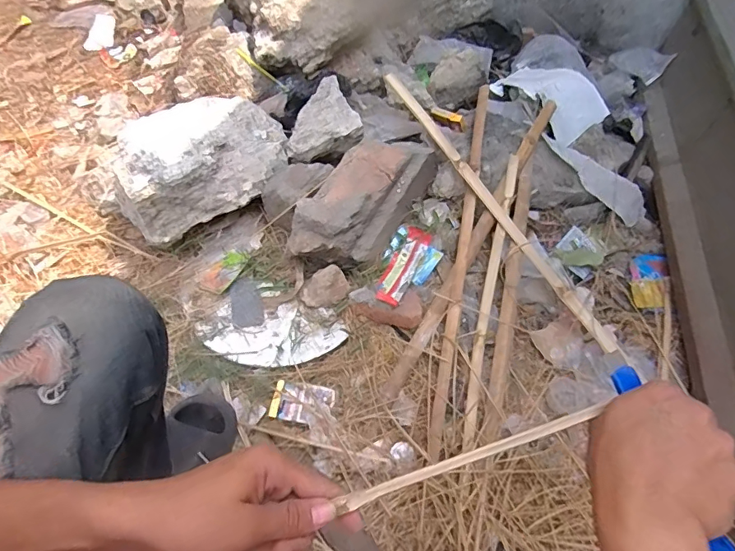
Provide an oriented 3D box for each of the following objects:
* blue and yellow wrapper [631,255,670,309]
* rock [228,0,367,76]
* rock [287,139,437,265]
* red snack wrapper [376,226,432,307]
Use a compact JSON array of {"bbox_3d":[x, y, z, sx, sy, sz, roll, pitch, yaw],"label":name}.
[{"bbox_3d":[0.606,0.009,0.995,0.073,0.012,0.151,10,54,16],"label":"blue and yellow wrapper"},{"bbox_3d":[-0.188,-0.712,1.161,0.282,0.168,0.387,-20,59,-17],"label":"rock"},{"bbox_3d":[-0.006,-0.160,0.953,0.154,0.113,0.349,32,60,17],"label":"rock"},{"bbox_3d":[0.071,-0.015,0.956,0.054,0.049,0.202,23,57,11],"label":"red snack wrapper"}]

